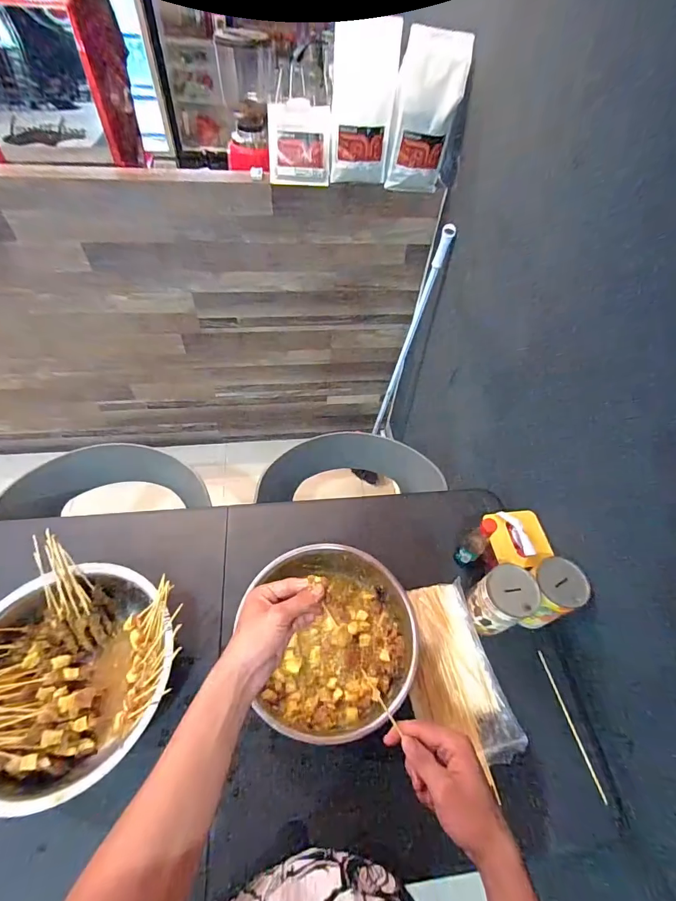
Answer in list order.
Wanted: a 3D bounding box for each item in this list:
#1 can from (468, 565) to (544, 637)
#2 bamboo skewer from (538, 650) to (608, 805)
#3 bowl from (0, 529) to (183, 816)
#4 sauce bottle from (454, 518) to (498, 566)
[{"bbox_3d":[0.275,0.255,0.674,0.076,0.134,0.078,-22,58,-20],"label":"can"},{"bbox_3d":[0.381,0.442,0.651,0.006,0.011,0.208,-7,54,-10],"label":"bamboo skewer"},{"bbox_3d":[-0.392,0.319,0.577,0.287,0.162,0.286,2,53,-3],"label":"bowl"},{"bbox_3d":[0.250,0.168,0.732,0.043,0.141,0.039,39,59,22],"label":"sauce bottle"}]

